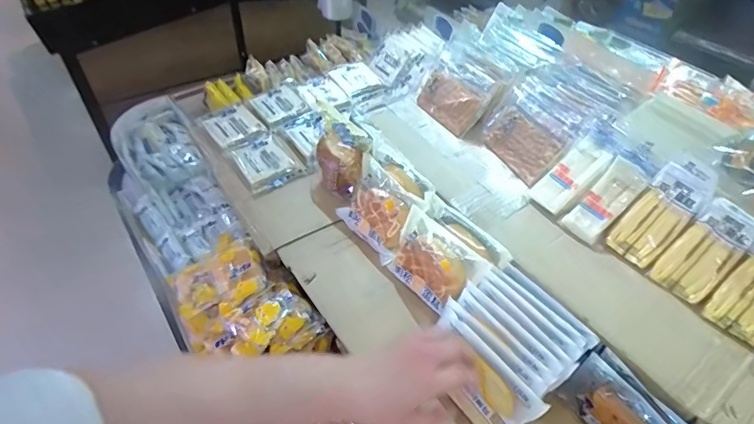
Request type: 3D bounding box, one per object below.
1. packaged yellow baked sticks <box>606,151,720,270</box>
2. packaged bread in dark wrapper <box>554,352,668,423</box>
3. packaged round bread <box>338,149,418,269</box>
[{"bbox_3d":[0.373,0.001,0.577,0.010,0.148,0.063,-3,38,-50],"label":"packaged yellow baked sticks"},{"bbox_3d":[0.283,0.241,0.497,0.037,0.083,0.146,-25,53,-25],"label":"packaged bread in dark wrapper"},{"bbox_3d":[0.000,-0.003,0.708,0.154,0.122,0.049,46,24,24],"label":"packaged round bread"}]

